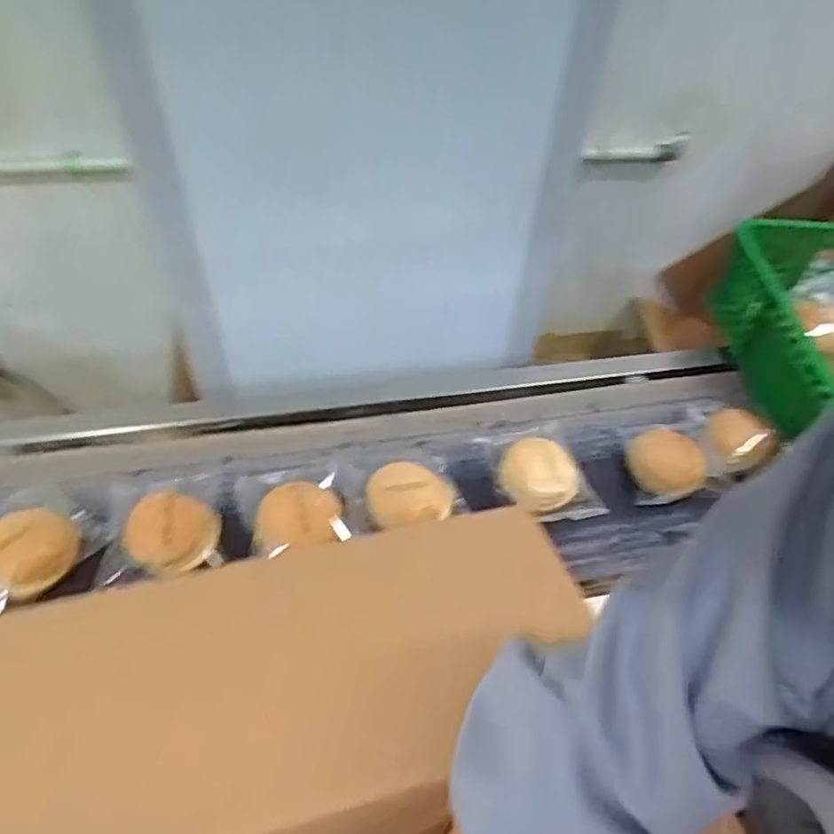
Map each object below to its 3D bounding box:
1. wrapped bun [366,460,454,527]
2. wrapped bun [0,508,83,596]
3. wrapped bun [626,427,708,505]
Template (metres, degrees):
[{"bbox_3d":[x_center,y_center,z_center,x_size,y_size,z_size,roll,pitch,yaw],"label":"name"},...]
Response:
[{"bbox_3d":[-0.010,0.097,0.754,0.100,0.041,0.086,-1,47,-7],"label":"wrapped bun"},{"bbox_3d":[-0.429,0.141,0.671,0.094,0.042,0.090,3,47,-3],"label":"wrapped bun"},{"bbox_3d":[0.326,0.060,0.805,0.089,0.039,0.128,6,47,0],"label":"wrapped bun"}]

